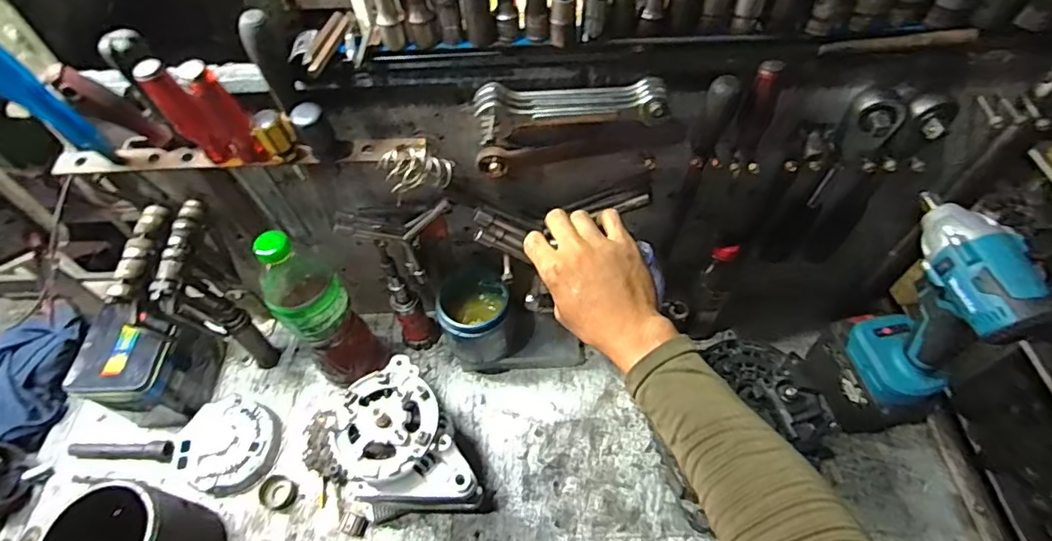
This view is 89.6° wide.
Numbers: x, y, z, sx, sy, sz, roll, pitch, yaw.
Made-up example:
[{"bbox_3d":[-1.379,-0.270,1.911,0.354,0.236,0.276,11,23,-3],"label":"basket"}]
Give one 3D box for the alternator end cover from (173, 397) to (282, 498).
[{"bbox_3d":[-0.363,0.213,0.648,0.108,0.029,0.106,17,57,13],"label":"alternator end cover"}]

